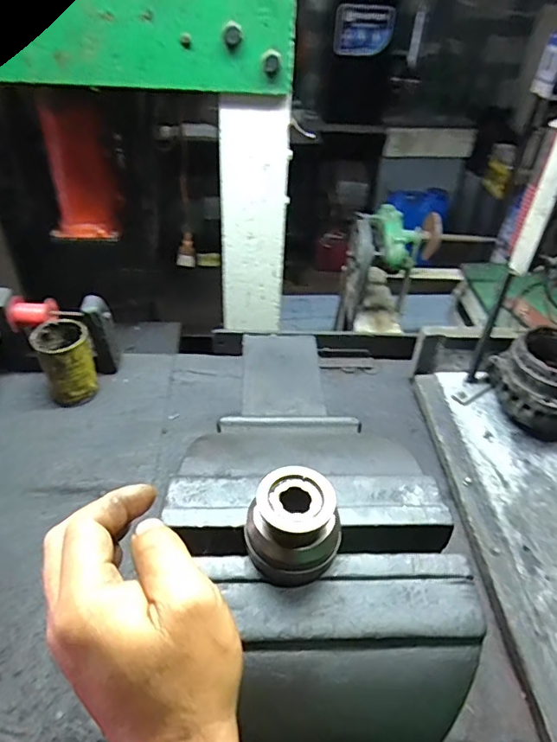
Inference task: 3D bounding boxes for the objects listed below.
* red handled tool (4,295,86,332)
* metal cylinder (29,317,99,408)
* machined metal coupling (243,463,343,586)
[{"bbox_3d":[-0.357,-0.088,0.764,0.100,0.035,0.049,-3,40,-9],"label":"red handled tool"},{"bbox_3d":[-0.321,-0.009,0.770,0.077,0.111,0.074,-17,44,-24],"label":"metal cylinder"},{"bbox_3d":[0.008,0.094,0.306,0.051,0.046,0.051,2,40,-2],"label":"machined metal coupling"}]

